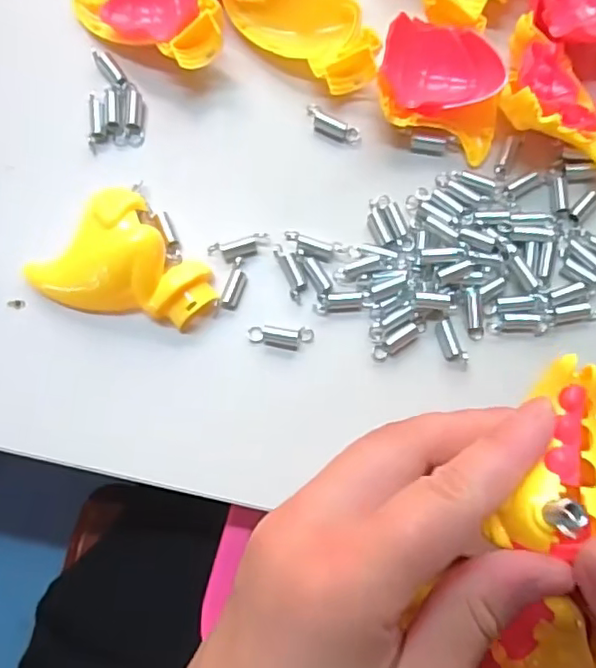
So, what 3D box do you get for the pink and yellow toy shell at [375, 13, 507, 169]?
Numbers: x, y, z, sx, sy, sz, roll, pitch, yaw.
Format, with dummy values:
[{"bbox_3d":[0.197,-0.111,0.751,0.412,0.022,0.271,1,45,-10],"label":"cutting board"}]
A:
[{"bbox_3d":[0.065,-0.112,0.267,0.057,0.024,0.046,15,80,0],"label":"pink and yellow toy shell"}]

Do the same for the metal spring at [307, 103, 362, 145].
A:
[{"bbox_3d":[0.016,-0.097,0.275,0.028,0.006,0.010,28,80,3],"label":"metal spring"}]

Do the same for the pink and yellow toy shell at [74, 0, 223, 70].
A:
[{"bbox_3d":[-0.065,-0.145,0.267,0.054,0.031,0.063,-32,83,-7],"label":"pink and yellow toy shell"}]

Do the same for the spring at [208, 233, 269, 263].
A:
[{"bbox_3d":[-0.026,-0.038,0.264,0.027,0.005,0.009,-17,81,-5],"label":"spring"}]

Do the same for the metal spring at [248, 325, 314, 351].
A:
[{"bbox_3d":[-0.007,0.002,0.257,0.028,0.007,0.010,1,80,-2],"label":"metal spring"}]

